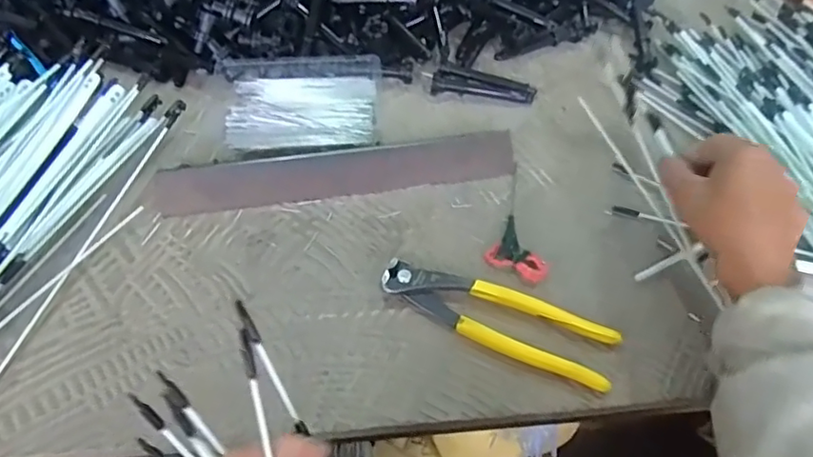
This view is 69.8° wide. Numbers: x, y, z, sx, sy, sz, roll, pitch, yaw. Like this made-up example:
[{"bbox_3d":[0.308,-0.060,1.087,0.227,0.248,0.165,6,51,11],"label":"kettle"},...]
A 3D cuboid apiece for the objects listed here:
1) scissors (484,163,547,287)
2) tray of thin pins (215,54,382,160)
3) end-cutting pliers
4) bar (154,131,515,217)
[{"bbox_3d":[0.093,-0.006,0.454,0.044,0.011,0.109,15,56,8],"label":"scissors"},{"bbox_3d":[-0.092,-0.112,0.517,0.137,0.024,0.107,-3,55,-4],"label":"tray of thin pins"},{"bbox_3d":[0.061,0.061,0.399,0.161,0.014,0.044,19,57,11],"label":"end-cutting pliers"},{"bbox_3d":[-0.052,-0.045,0.463,0.277,0.022,0.031,-8,56,-6],"label":"bar"}]

